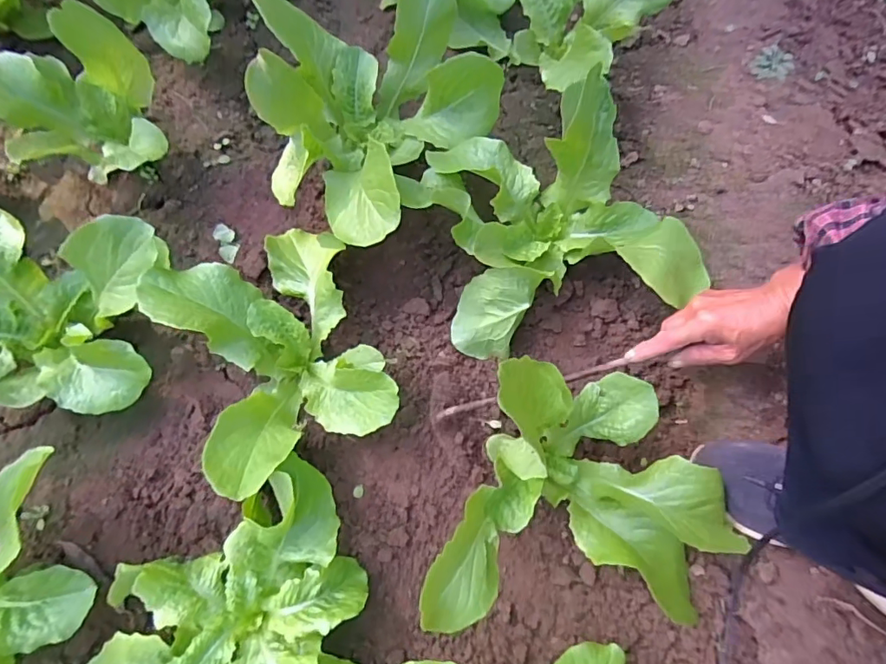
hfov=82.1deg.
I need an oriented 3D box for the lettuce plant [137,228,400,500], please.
[{"bbox_3d":[-0.173,0.009,0.547,0.188,0.134,0.274,-28,74,-10],"label":"lettuce plant"}]

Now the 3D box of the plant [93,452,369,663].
[{"bbox_3d":[-0.209,0.267,0.475,0.267,0.104,0.280,0,72,-1],"label":"plant"}]

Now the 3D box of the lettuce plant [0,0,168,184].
[{"bbox_3d":[-0.456,-0.256,0.622,0.197,0.198,0.148,-10,72,-4],"label":"lettuce plant"}]

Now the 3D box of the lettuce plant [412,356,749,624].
[{"bbox_3d":[0.130,0.147,0.471,0.282,0.182,0.221,2,72,0],"label":"lettuce plant"}]

